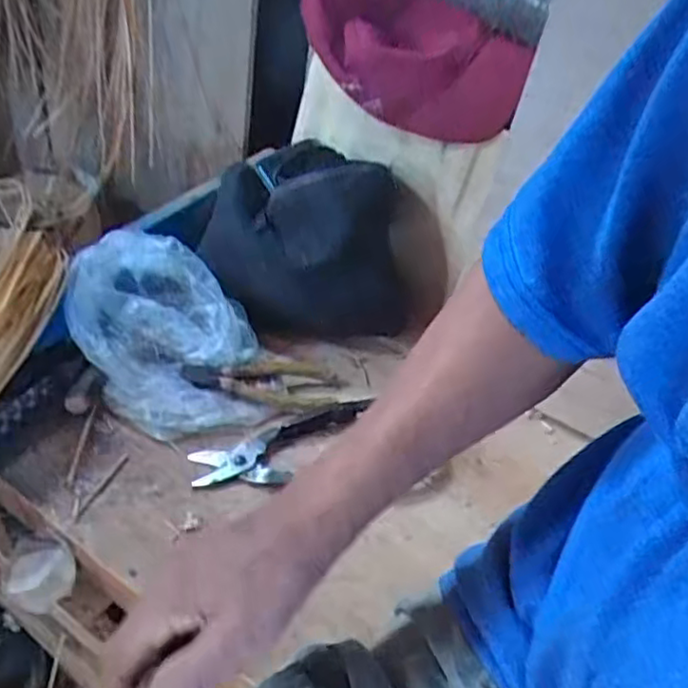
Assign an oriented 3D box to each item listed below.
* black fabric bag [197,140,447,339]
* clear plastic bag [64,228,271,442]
[{"bbox_3d":[-0.025,-0.122,0.750,0.255,0.152,0.183,-7,45,-12],"label":"black fabric bag"},{"bbox_3d":[-0.164,-0.011,0.643,0.144,0.097,0.196,-29,54,-30],"label":"clear plastic bag"}]

